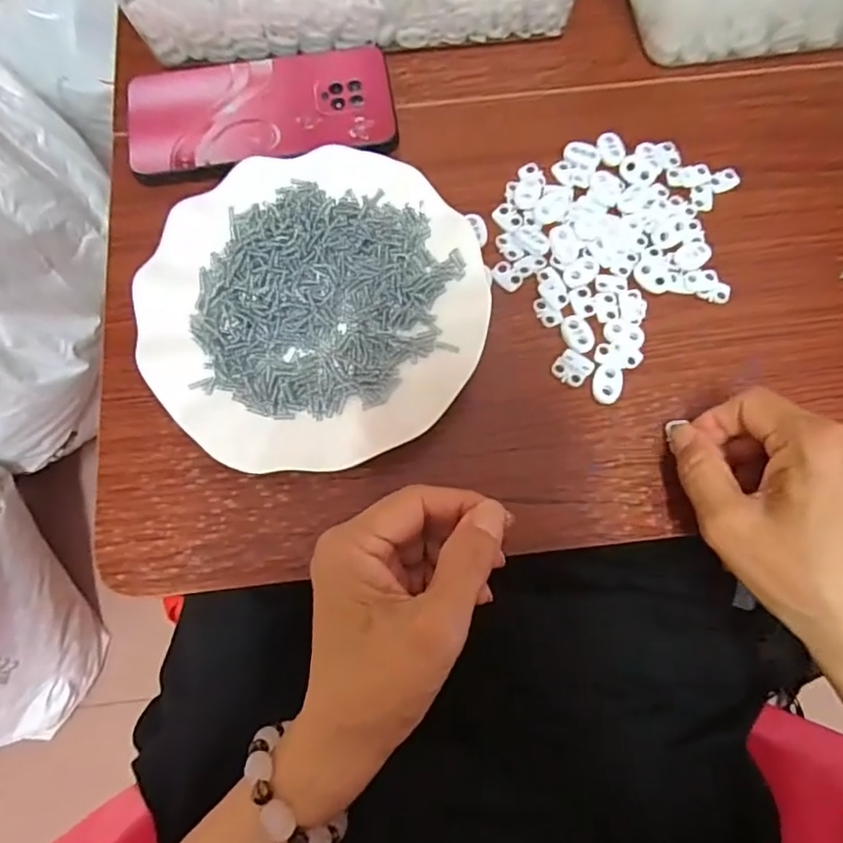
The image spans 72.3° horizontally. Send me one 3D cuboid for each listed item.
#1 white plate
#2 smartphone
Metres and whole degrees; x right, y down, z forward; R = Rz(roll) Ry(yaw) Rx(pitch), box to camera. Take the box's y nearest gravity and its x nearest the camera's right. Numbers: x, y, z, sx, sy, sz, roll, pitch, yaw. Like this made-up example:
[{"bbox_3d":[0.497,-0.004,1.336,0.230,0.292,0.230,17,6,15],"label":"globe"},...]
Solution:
[{"bbox_3d":[-0.057,-0.064,0.317,0.179,0.023,0.179,0,75,1],"label":"white plate"},{"bbox_3d":[-0.100,-0.193,0.361,0.161,0.007,0.080,-8,75,-1],"label":"smartphone"}]

